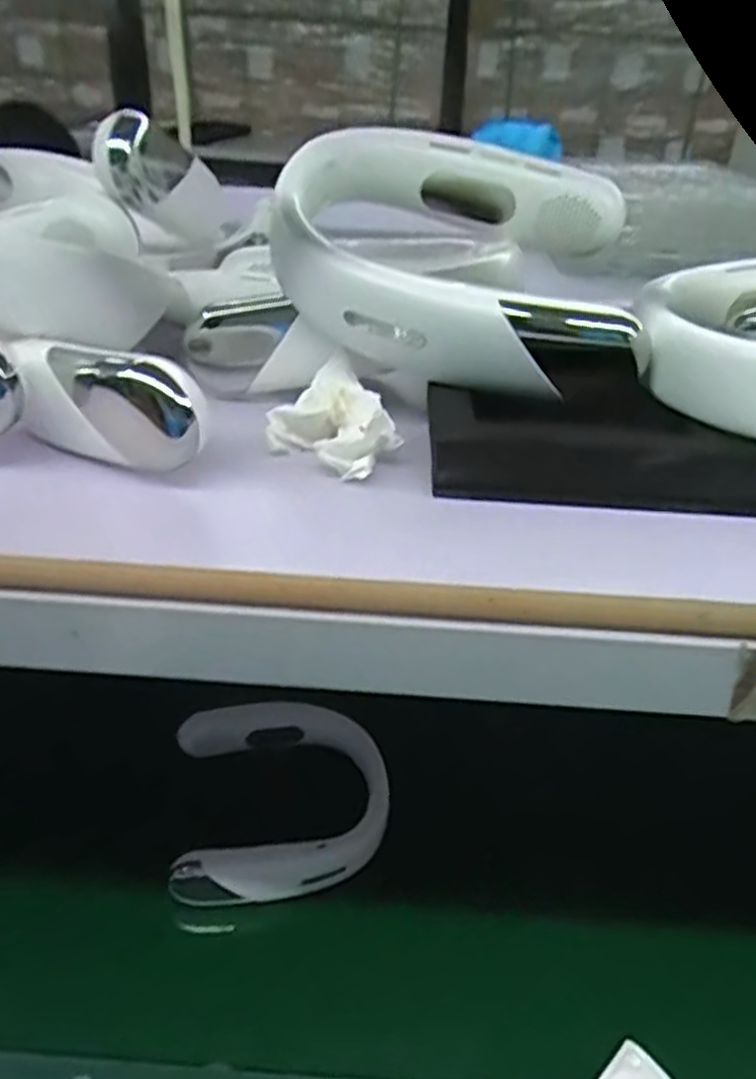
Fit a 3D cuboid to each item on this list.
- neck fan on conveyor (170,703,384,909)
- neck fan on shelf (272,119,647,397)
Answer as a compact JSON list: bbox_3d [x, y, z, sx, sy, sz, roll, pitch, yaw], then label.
[{"bbox_3d":[-0.091,0.243,0.720,0.197,0.071,0.183,-1,34,-5],"label":"neck fan on conveyor"},{"bbox_3d":[0.051,-0.167,0.423,0.192,0.093,0.175,10,34,10],"label":"neck fan on shelf"}]

